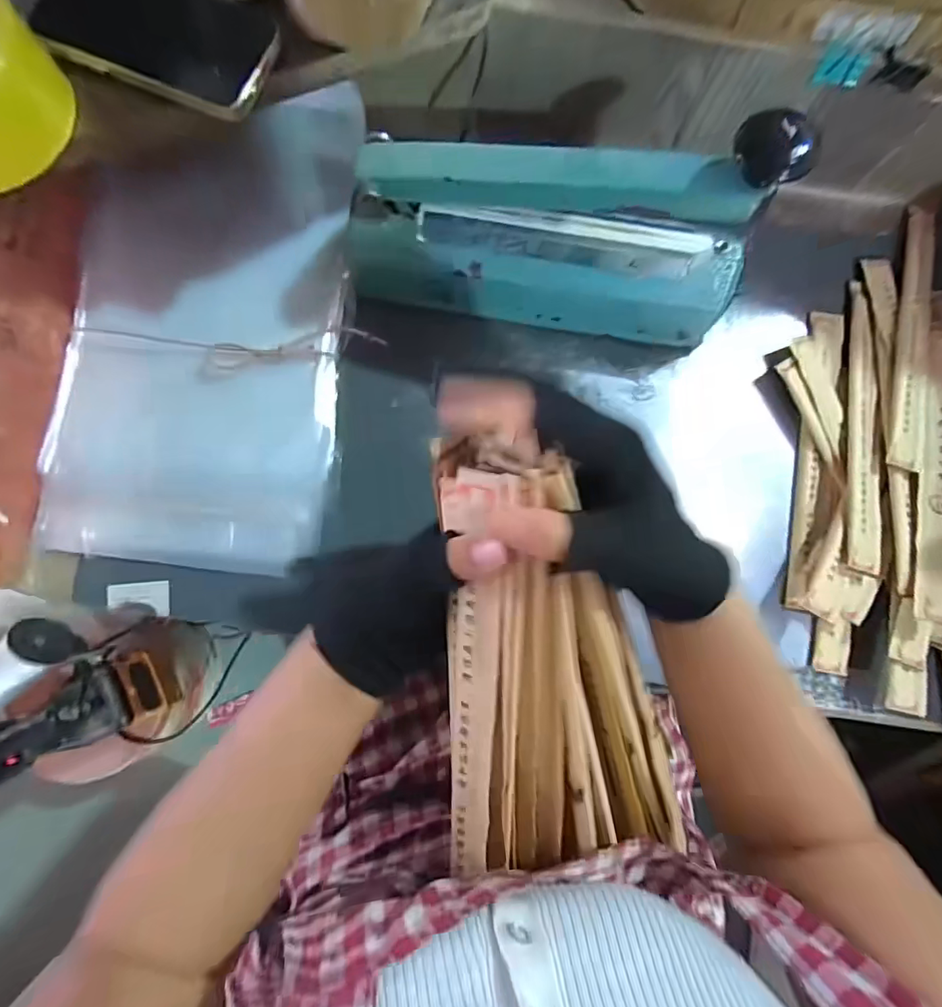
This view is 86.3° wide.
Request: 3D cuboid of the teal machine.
[{"bbox_3d":[0.058,-0.200,0.371,0.294,0.168,0.068,7,82,-1],"label":"teal machine"}]

